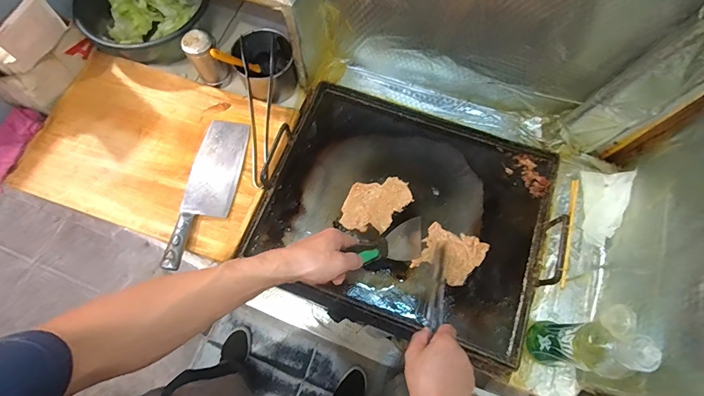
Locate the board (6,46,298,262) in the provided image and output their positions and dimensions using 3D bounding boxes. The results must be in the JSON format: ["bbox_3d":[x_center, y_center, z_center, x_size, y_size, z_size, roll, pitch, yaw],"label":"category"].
[{"bbox_3d":[-0.378,-0.102,0.683,0.459,0.043,0.323,19,73,7],"label":"board"}]

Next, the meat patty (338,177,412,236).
[{"bbox_3d":[0.043,0.010,0.673,0.098,0.006,0.137,41,77,13],"label":"meat patty"}]

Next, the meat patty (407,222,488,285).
[{"bbox_3d":[0.179,0.103,0.635,0.106,0.008,0.096,28,74,9],"label":"meat patty"}]

